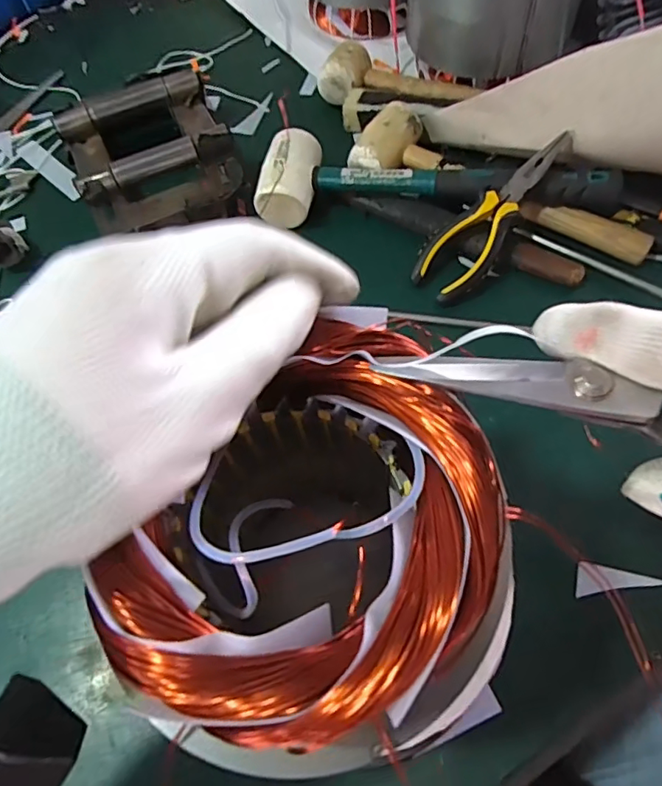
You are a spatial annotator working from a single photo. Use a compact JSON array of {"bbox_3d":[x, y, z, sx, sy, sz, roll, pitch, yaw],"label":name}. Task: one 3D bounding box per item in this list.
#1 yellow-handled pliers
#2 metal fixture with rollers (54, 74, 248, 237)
[{"bbox_3d":[0.127,-0.140,0.419,0.051,0.021,0.157,41,93,21],"label":"yellow-handled pliers"},{"bbox_3d":[-0.165,-0.220,0.496,0.139,0.053,0.191,-21,64,-7],"label":"metal fixture with rollers"}]

